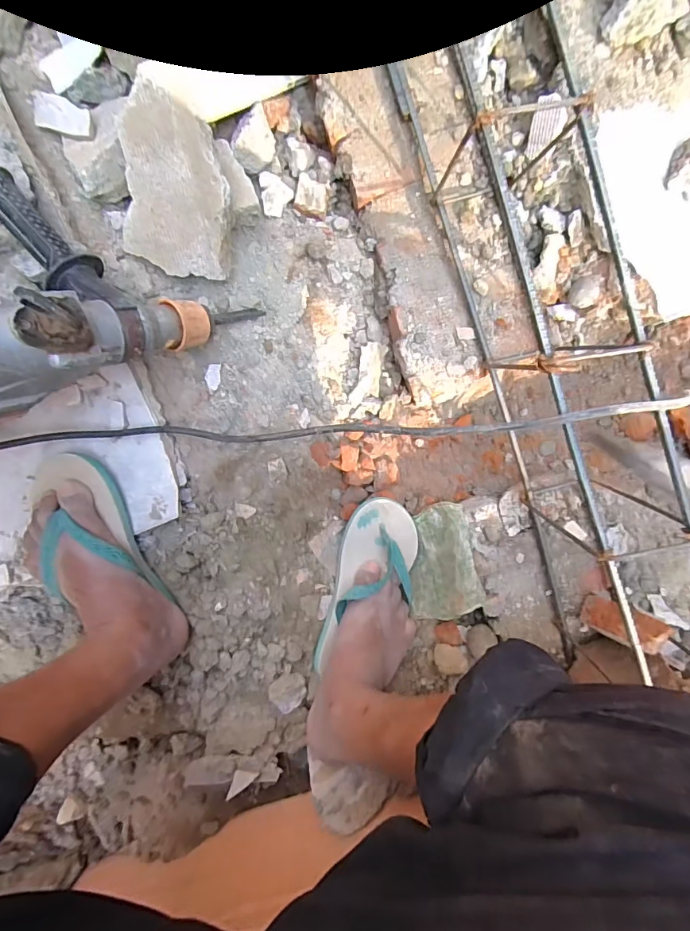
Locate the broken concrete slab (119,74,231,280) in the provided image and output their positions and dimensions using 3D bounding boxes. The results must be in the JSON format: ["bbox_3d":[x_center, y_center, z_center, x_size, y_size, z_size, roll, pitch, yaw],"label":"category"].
[{"bbox_3d":[-0.187,-0.307,0.501,0.115,0.021,0.166,14,125,-3],"label":"broken concrete slab"}]

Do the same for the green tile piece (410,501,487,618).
[{"bbox_3d":[0.136,0.135,0.629,0.099,0.025,0.159,-7,88,45],"label":"green tile piece"}]

